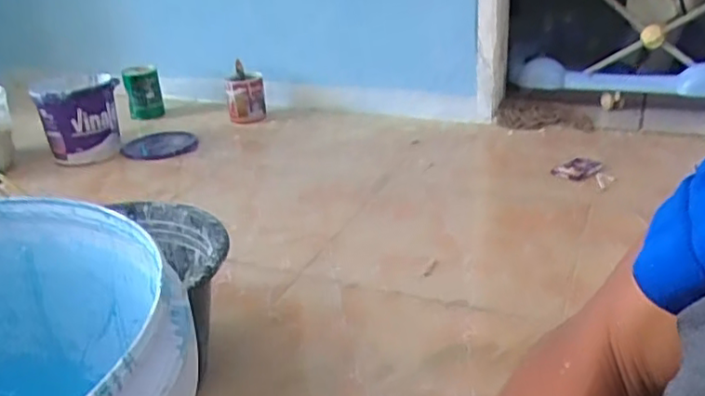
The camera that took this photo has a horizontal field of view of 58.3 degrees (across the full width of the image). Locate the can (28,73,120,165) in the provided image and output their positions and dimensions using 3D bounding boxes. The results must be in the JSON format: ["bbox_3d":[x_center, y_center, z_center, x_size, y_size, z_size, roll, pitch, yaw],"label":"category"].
[{"bbox_3d":[-0.700,-0.214,1.628,0.199,0.200,0.203,-15,27,-23],"label":"can"}]

